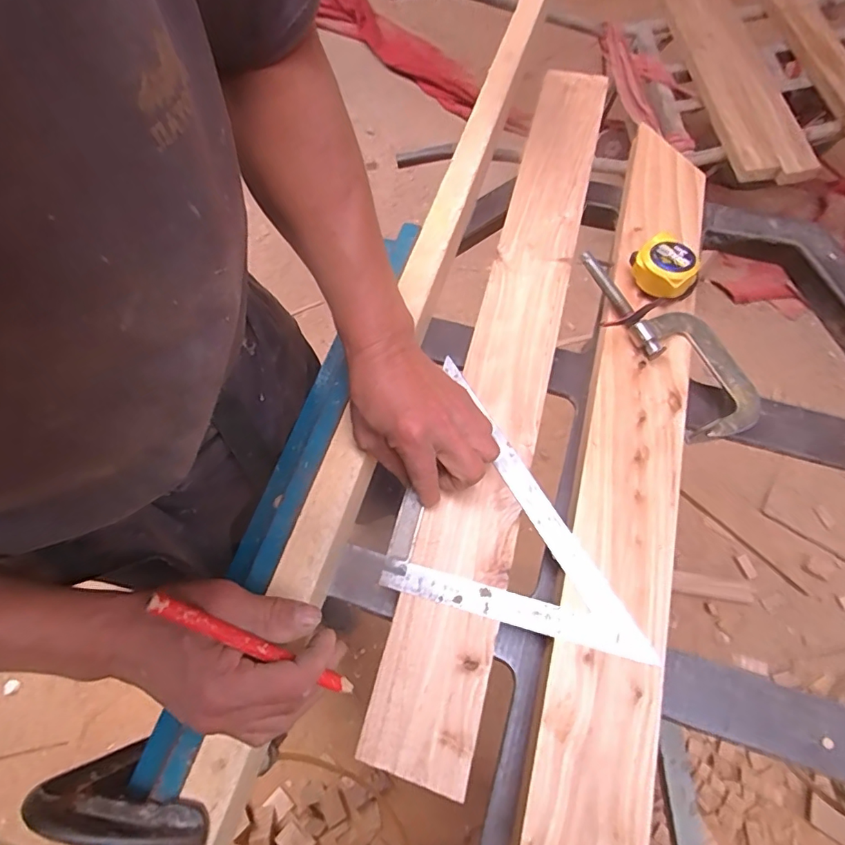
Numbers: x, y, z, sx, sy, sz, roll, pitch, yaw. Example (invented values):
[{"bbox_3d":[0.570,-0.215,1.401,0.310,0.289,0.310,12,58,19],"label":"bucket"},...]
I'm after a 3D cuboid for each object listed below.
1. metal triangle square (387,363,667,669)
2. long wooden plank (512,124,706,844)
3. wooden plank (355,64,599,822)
[{"bbox_3d":[0.039,0.091,0.398,0.145,0.018,0.270,-27,71,-14],"label":"metal triangle square"},{"bbox_3d":[0.189,-0.002,0.442,0.084,0.014,0.722,15,68,10],"label":"long wooden plank"},{"bbox_3d":[0.092,-0.099,0.489,0.085,0.015,0.770,15,67,3],"label":"wooden plank"}]

